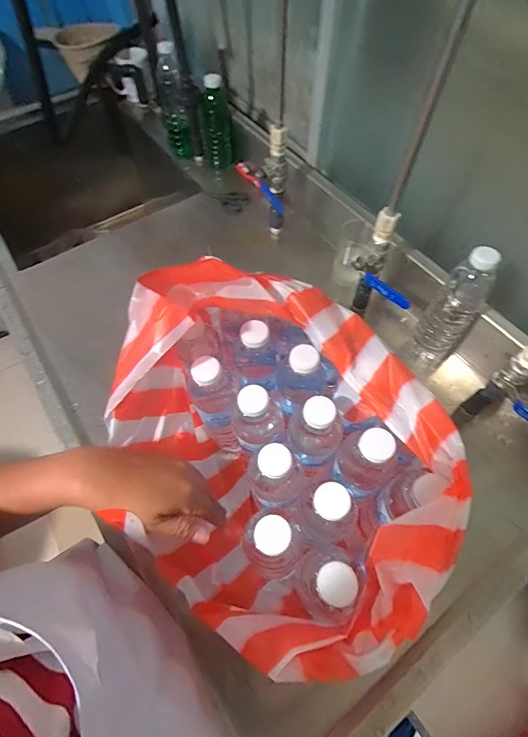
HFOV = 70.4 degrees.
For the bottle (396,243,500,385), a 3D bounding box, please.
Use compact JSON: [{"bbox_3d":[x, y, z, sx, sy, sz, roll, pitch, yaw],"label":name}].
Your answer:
[{"bbox_3d":[0.269,-0.077,0.546,0.067,0.211,0.058,40,68,20],"label":"bottle"}]

